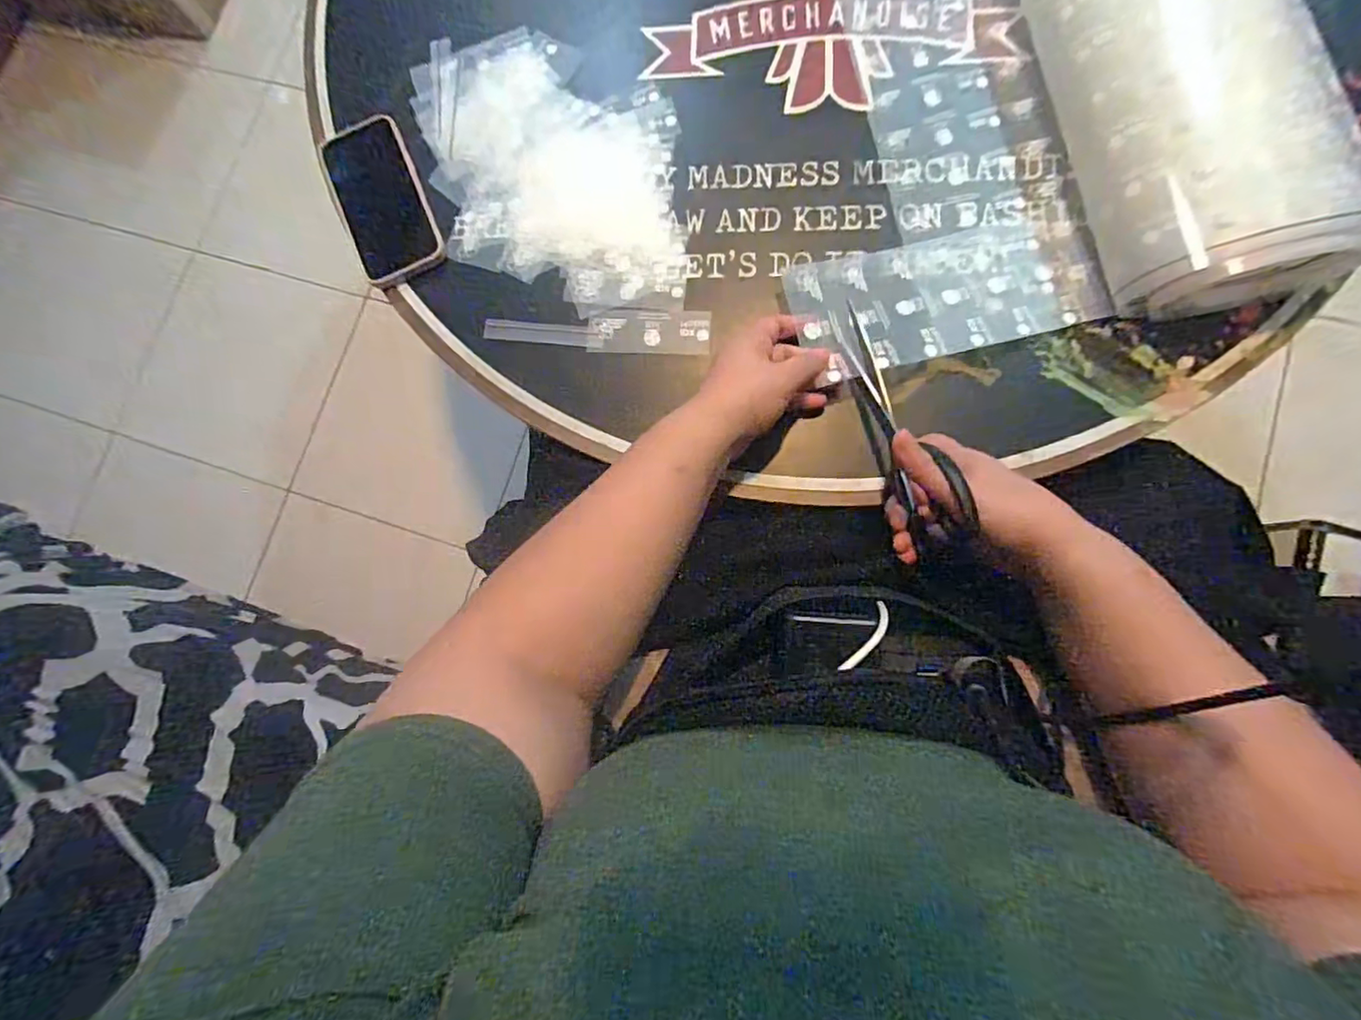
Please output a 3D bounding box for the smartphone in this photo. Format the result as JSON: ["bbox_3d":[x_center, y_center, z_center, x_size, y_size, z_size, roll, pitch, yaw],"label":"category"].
[{"bbox_3d":[-0.261,-0.270,0.515,0.072,0.008,0.138,-21,89,-9],"label":"smartphone"}]

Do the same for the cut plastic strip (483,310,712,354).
[{"bbox_3d":[-0.069,-0.150,0.492,0.188,0.005,0.038,2,78,4],"label":"cut plastic strip"}]

